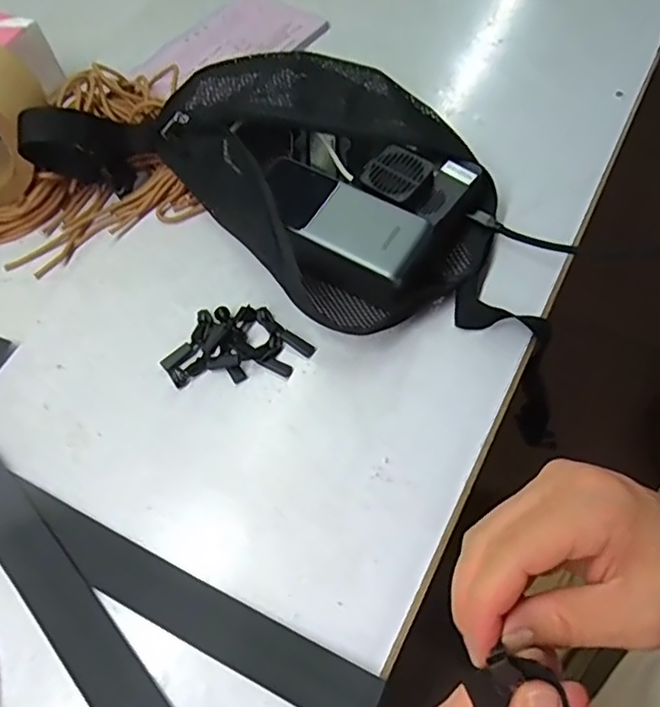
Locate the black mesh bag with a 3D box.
[{"bbox_3d":[0.001,-0.135,0.443,0.376,0.069,0.223,27,66,16],"label":"black mesh bag"}]

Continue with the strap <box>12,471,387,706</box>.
[{"bbox_3d":[-0.135,0.117,0.345,0.349,0.005,0.032,23,65,15],"label":"strap"}]

